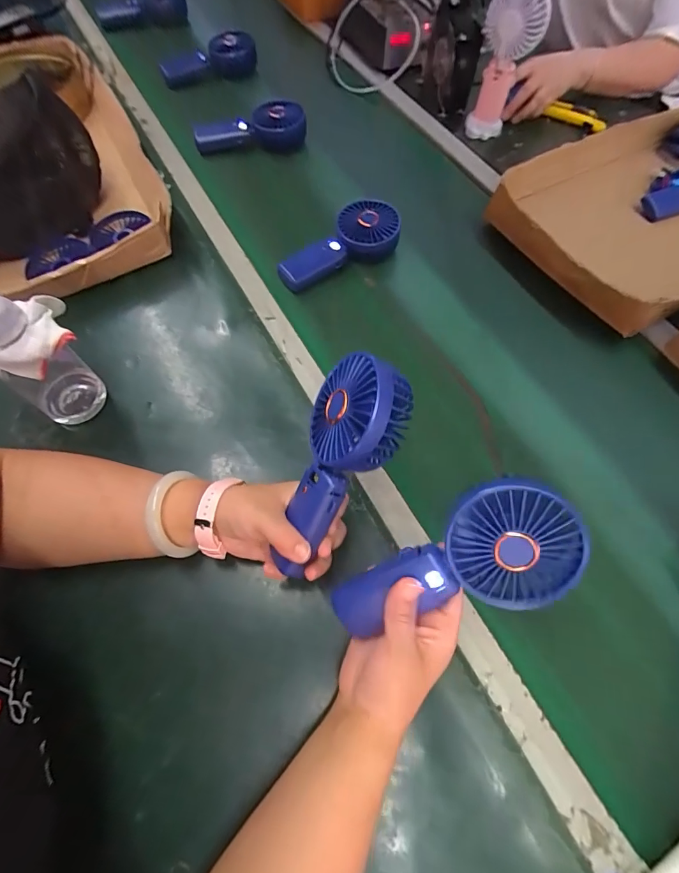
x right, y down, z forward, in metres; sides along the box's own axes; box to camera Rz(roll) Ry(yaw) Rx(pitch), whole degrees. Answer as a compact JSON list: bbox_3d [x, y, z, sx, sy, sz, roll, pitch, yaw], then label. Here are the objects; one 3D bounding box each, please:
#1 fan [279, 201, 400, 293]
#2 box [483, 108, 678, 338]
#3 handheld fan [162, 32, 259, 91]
[{"bbox_3d":[0.009,-0.254,0.575,0.074,0.064,0.180,41,70,18],"label":"fan"},{"bbox_3d":[0.494,-0.358,0.630,0.499,0.068,0.320,-28,67,-14],"label":"box"},{"bbox_3d":[-0.245,-0.702,0.768,0.181,0.064,0.082,-9,64,-5],"label":"handheld fan"}]

